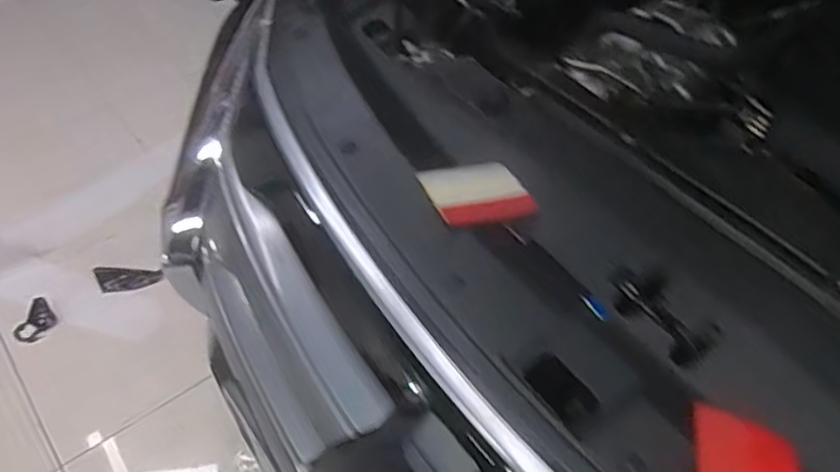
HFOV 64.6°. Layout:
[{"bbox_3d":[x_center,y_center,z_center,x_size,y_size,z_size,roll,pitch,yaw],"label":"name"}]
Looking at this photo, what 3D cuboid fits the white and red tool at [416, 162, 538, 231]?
[{"bbox_3d":[0.057,-0.041,0.653,0.097,0.005,0.079,-14,56,-18],"label":"white and red tool"}]

